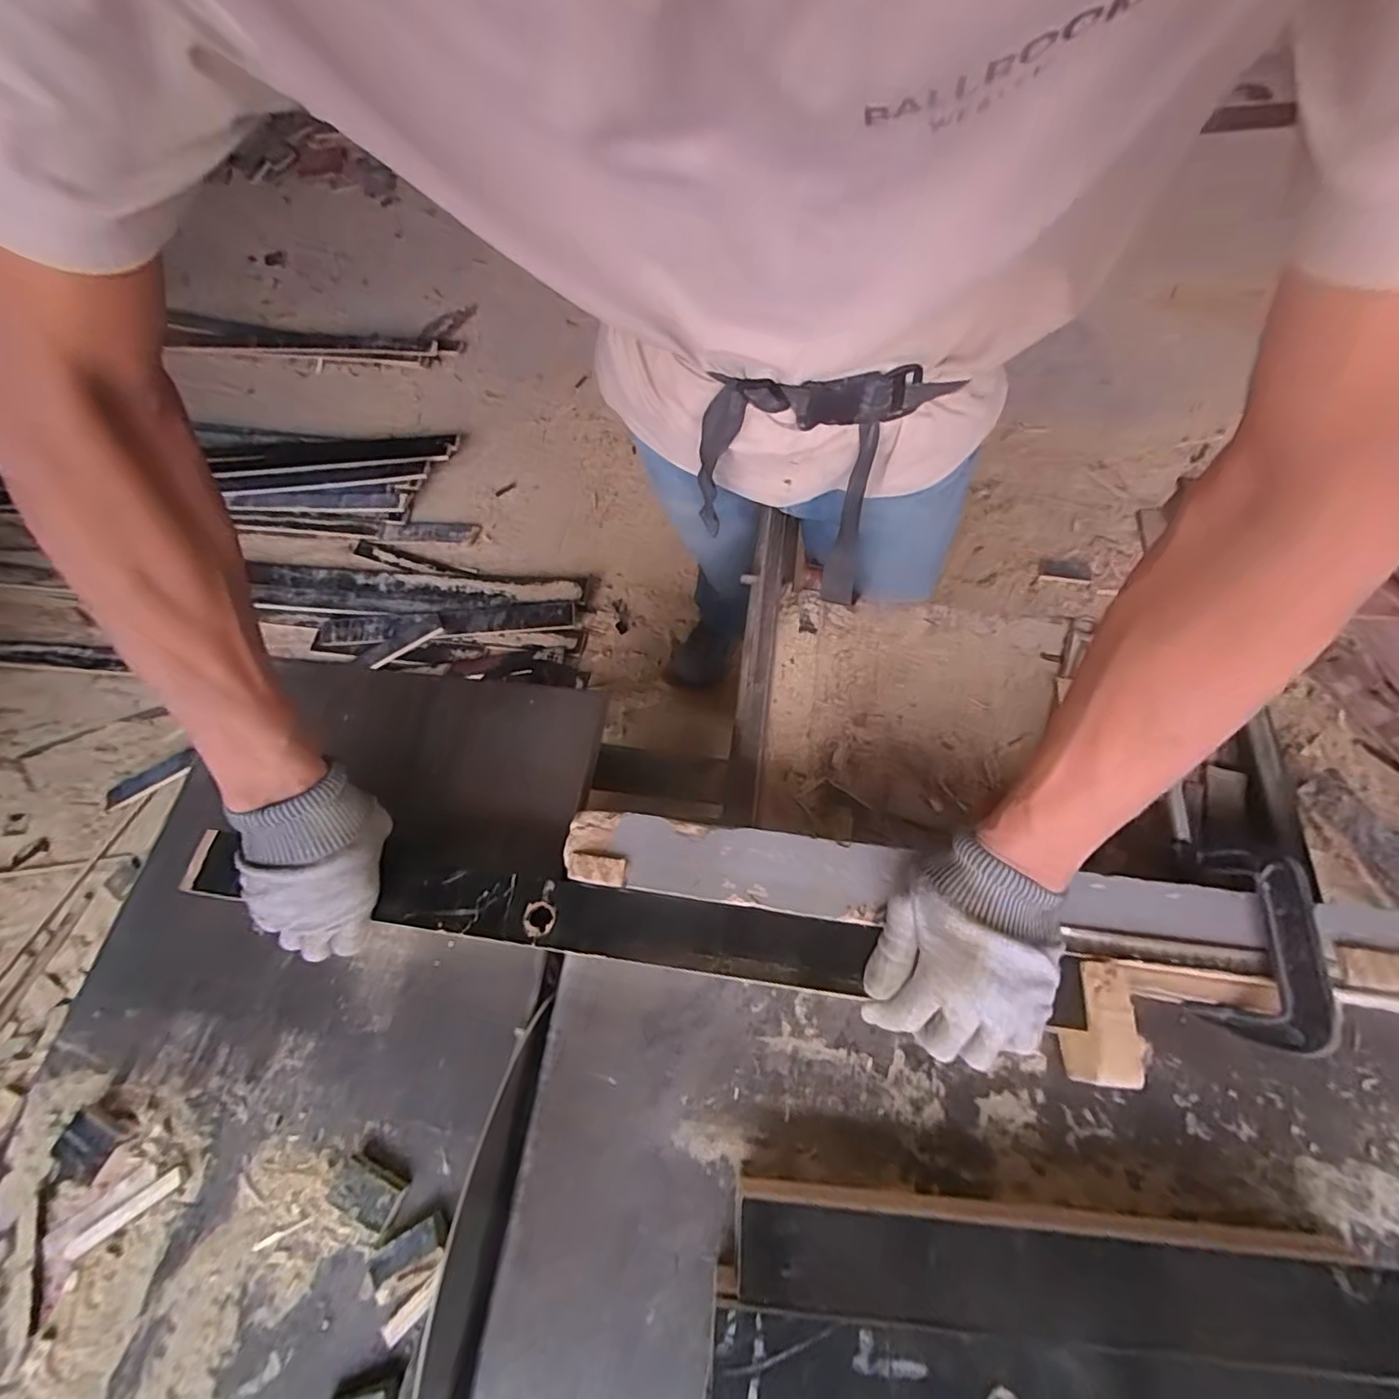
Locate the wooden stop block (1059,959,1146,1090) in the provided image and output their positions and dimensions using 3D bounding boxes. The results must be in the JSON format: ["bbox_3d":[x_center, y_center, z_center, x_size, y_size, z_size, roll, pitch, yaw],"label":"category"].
[{"bbox_3d":[0.271,0.223,0.414,0.036,0.060,0.073,3,65,5],"label":"wooden stop block"}]

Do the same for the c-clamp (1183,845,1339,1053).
[{"bbox_3d":[0.384,0.169,0.405,0.023,0.071,0.122,20,78,-29],"label":"c-clamp"}]

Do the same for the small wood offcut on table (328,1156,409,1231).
[{"bbox_3d":[-0.230,0.342,0.414,0.046,0.014,0.027,21,68,13],"label":"small wood offcut on table"}]

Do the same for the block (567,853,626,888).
[{"bbox_3d":[-0.077,0.126,0.441,0.045,0.007,0.020,7,65,7],"label":"block"}]

